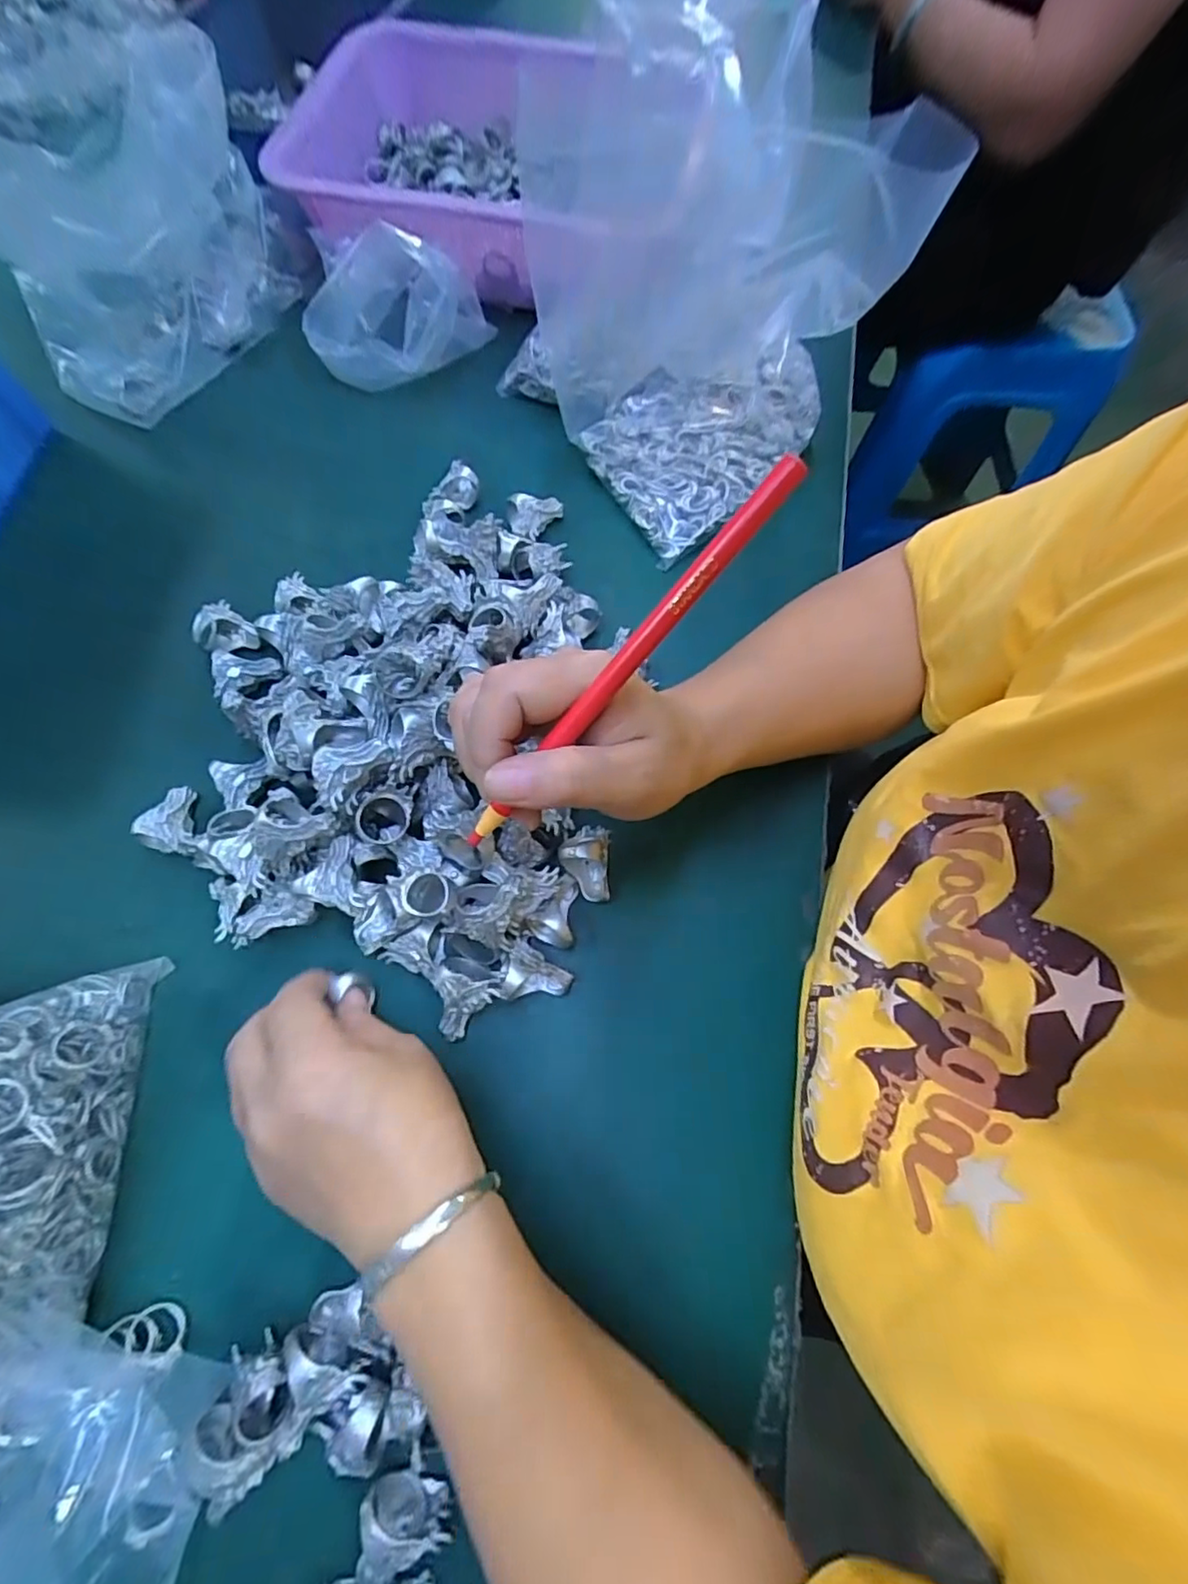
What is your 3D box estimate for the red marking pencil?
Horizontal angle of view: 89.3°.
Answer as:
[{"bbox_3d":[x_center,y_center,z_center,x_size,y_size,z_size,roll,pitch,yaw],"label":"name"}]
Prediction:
[{"bbox_3d":[0.009,-0.041,0.206,0.011,0.007,0.164,47,106,15],"label":"red marking pencil"}]

